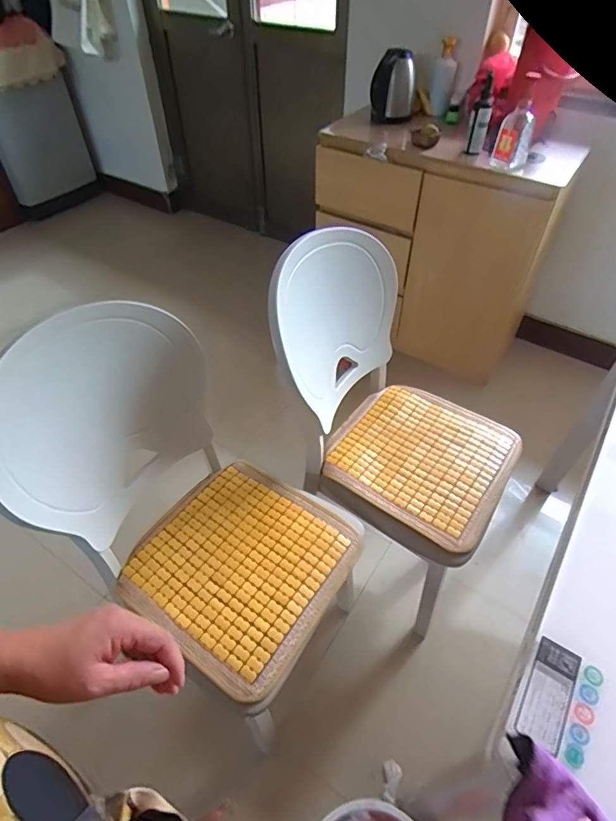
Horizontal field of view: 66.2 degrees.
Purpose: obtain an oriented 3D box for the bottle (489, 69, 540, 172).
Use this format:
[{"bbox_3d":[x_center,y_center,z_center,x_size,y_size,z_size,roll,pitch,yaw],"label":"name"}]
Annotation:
[{"bbox_3d":[0.618,-0.841,1.392,0.096,0.236,0.089,18,52,16],"label":"bottle"}]

